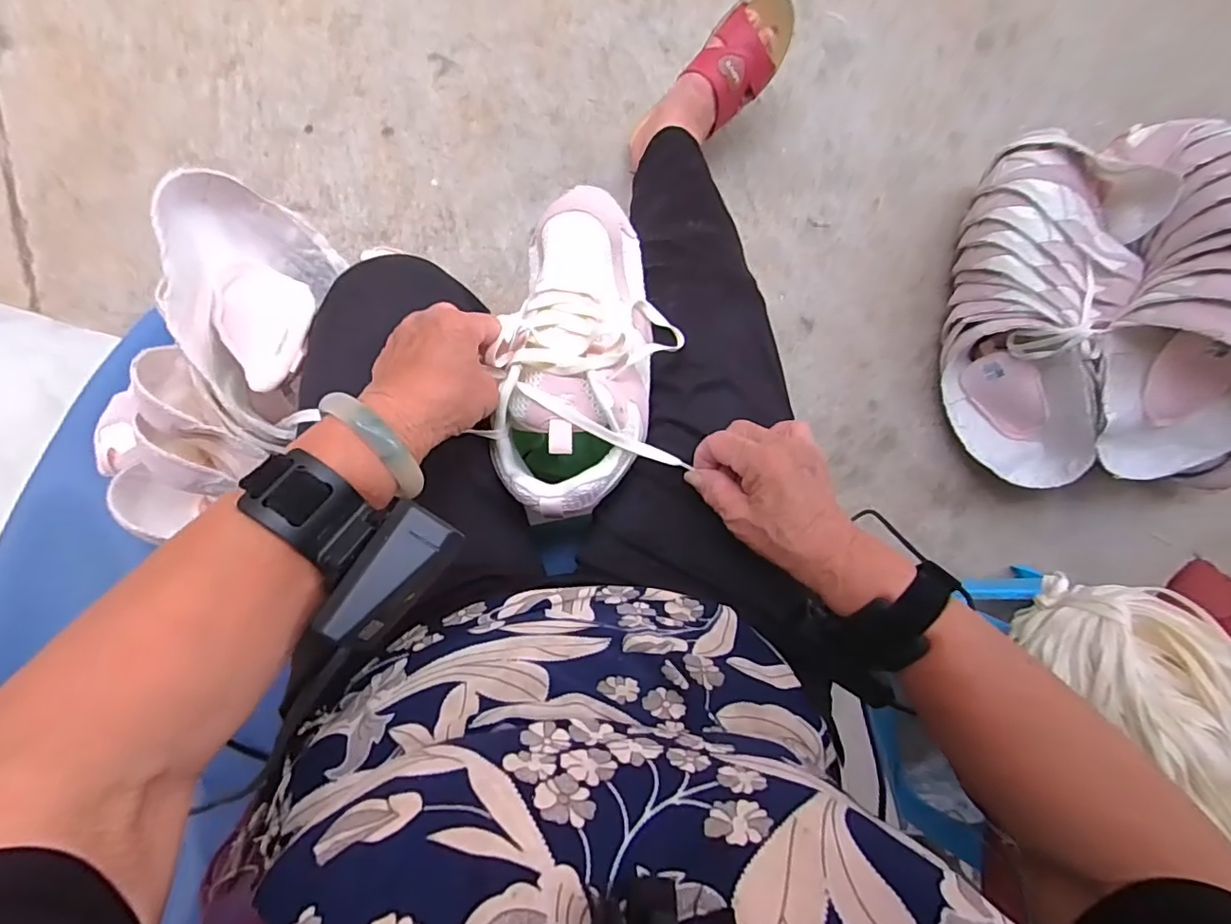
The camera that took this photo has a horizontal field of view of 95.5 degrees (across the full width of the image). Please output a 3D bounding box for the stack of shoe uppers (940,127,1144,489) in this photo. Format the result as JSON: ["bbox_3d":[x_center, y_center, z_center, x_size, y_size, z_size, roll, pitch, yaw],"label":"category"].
[{"bbox_3d":[0.537,-0.191,0.727,0.154,0.132,0.433,4,88,-5],"label":"stack of shoe uppers"}]

